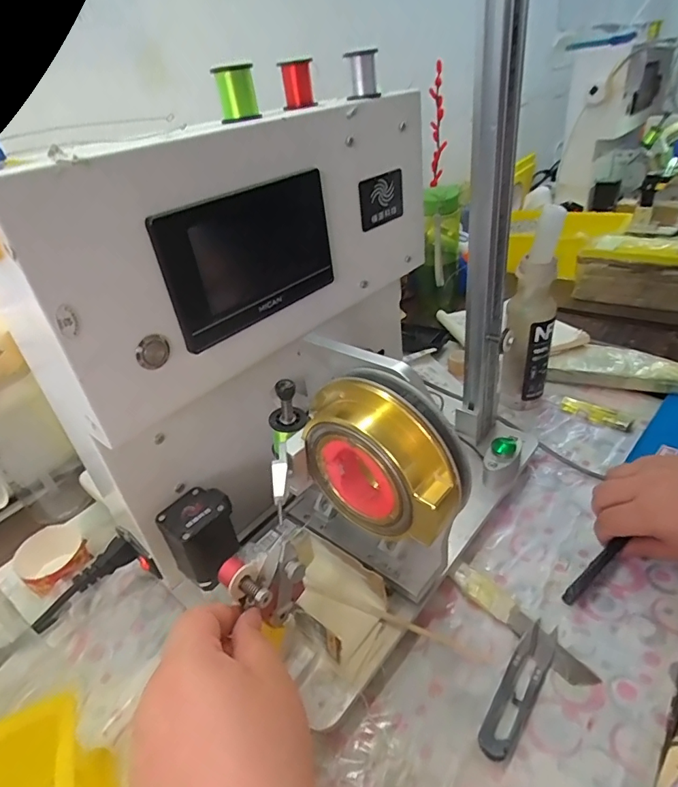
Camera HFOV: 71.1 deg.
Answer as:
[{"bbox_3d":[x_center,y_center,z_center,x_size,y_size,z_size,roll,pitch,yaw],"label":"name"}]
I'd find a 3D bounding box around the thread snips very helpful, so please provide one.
[{"bbox_3d":[0.124,0.200,0.325,0.023,0.009,0.101,20,42,34],"label":"thread snips"}]

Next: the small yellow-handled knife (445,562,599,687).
[{"bbox_3d":[0.137,0.172,0.364,0.025,0.009,0.118,-29,46,-28],"label":"small yellow-handled knife"}]

